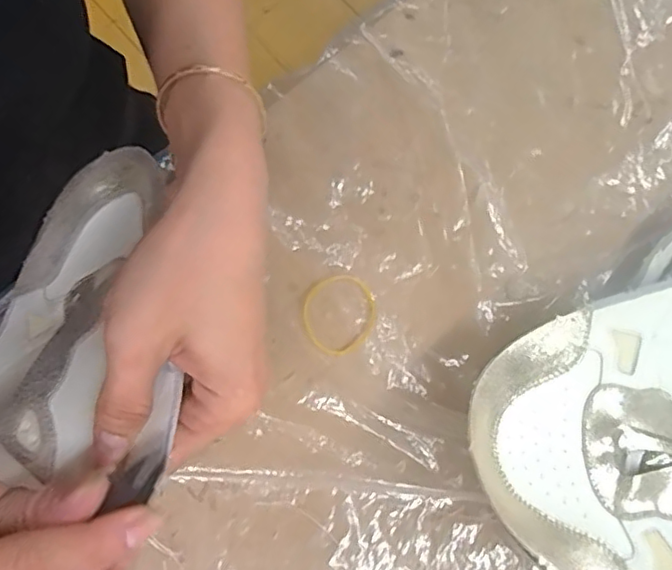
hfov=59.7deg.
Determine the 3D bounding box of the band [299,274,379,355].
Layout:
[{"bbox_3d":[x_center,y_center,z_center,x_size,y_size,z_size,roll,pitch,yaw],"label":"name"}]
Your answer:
[{"bbox_3d":[0.002,0.016,0.345,0.045,0.007,0.044,0,77,1],"label":"band"}]

